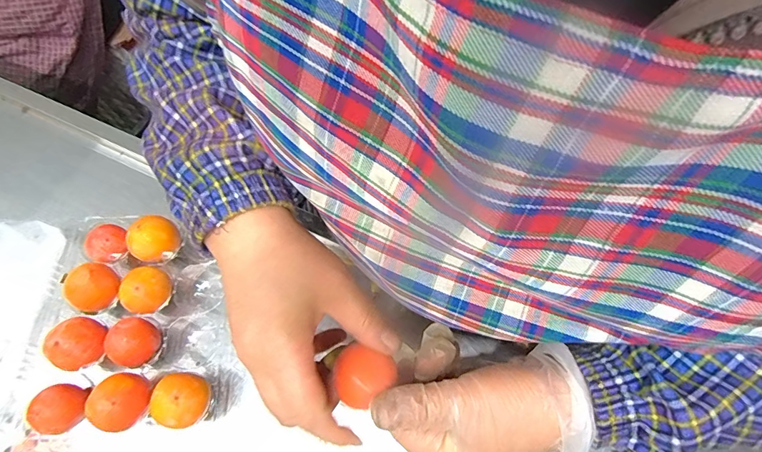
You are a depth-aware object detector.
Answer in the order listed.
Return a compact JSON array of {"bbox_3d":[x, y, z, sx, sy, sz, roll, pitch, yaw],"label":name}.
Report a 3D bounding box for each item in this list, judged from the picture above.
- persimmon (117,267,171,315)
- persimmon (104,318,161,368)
[{"bbox_3d":[-0.204,0.055,0.353,0.032,0.026,0.037,1,66,0],"label":"persimmon"},{"bbox_3d":[-0.204,0.098,0.344,0.031,0.037,0.035,38,73,14],"label":"persimmon"}]

